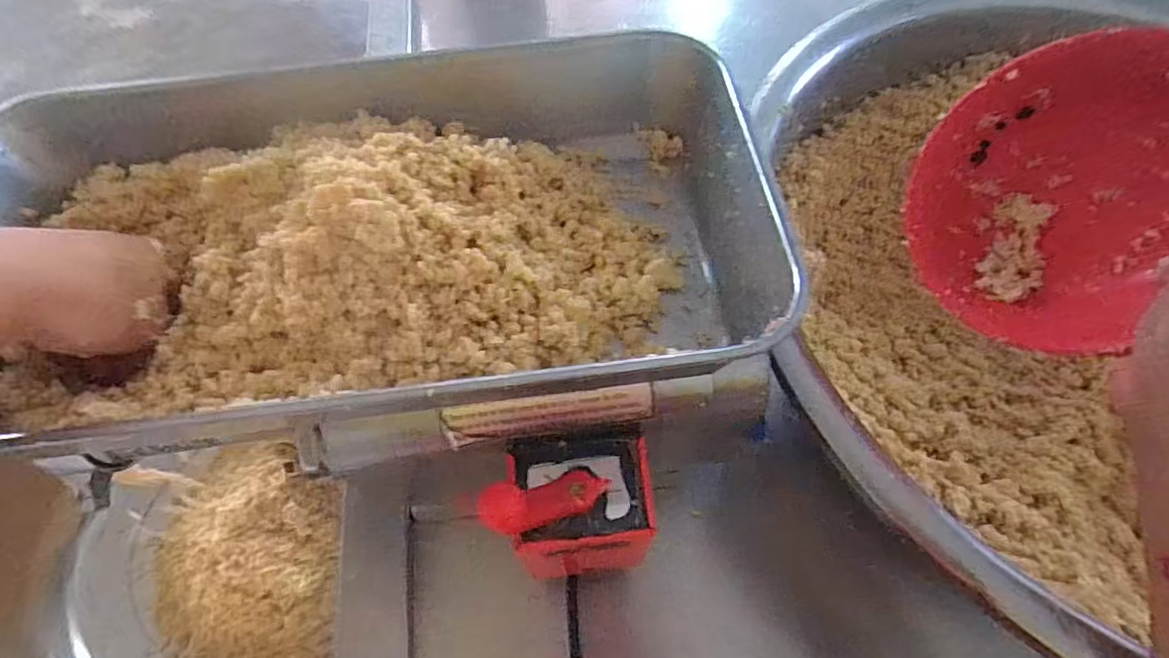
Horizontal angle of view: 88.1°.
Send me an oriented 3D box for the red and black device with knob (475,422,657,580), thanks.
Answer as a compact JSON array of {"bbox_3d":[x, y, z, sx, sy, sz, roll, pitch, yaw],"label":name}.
[{"bbox_3d":[-0.008,0.085,0.321,0.087,0.055,0.063,-3,61,-4],"label":"red and black device with knob"}]

